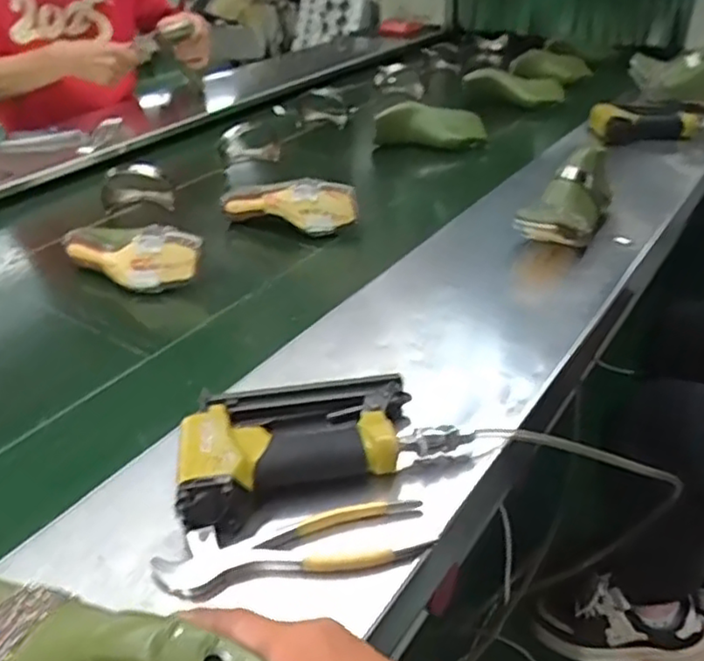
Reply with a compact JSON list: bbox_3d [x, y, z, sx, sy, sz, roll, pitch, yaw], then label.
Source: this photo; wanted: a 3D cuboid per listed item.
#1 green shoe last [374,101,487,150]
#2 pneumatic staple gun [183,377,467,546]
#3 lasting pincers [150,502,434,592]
[{"bbox_3d":[0.137,-0.417,1.349,0.256,0.075,0.083,18,36,26],"label":"green shoe last"},{"bbox_3d":[-0.037,0.082,0.553,0.227,0.049,0.128,-14,35,-21],"label":"pneumatic staple gun"},{"bbox_3d":[-0.041,0.152,0.480,0.192,0.018,0.055,-5,32,-7],"label":"lasting pincers"}]

